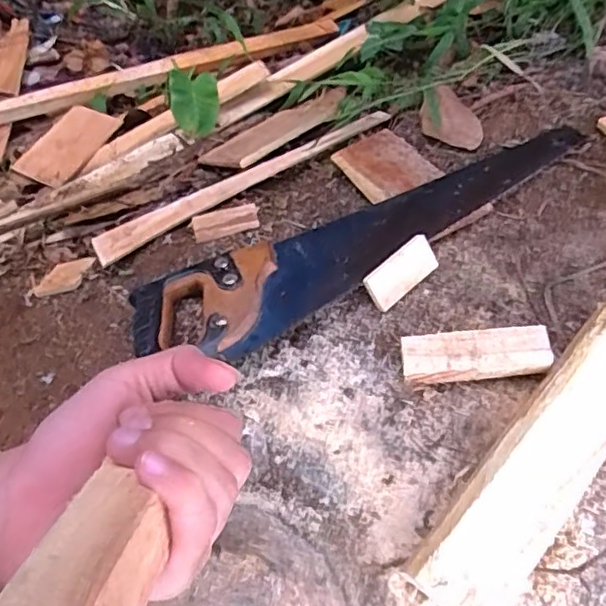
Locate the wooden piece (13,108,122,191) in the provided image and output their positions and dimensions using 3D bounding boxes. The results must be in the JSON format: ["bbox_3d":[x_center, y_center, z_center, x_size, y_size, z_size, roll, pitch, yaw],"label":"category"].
[{"bbox_3d":[-0.359,-0.245,0.942,0.119,0.011,0.158,25,64,24],"label":"wooden piece"}]

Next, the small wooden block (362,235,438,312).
[{"bbox_3d":[0.092,-0.028,0.558,0.075,0.008,0.039,-38,107,-16],"label":"small wooden block"}]

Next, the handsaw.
[{"bbox_3d":[0.074,-0.060,0.589,0.487,0.033,0.115,-20,58,-13],"label":"handsaw"}]

